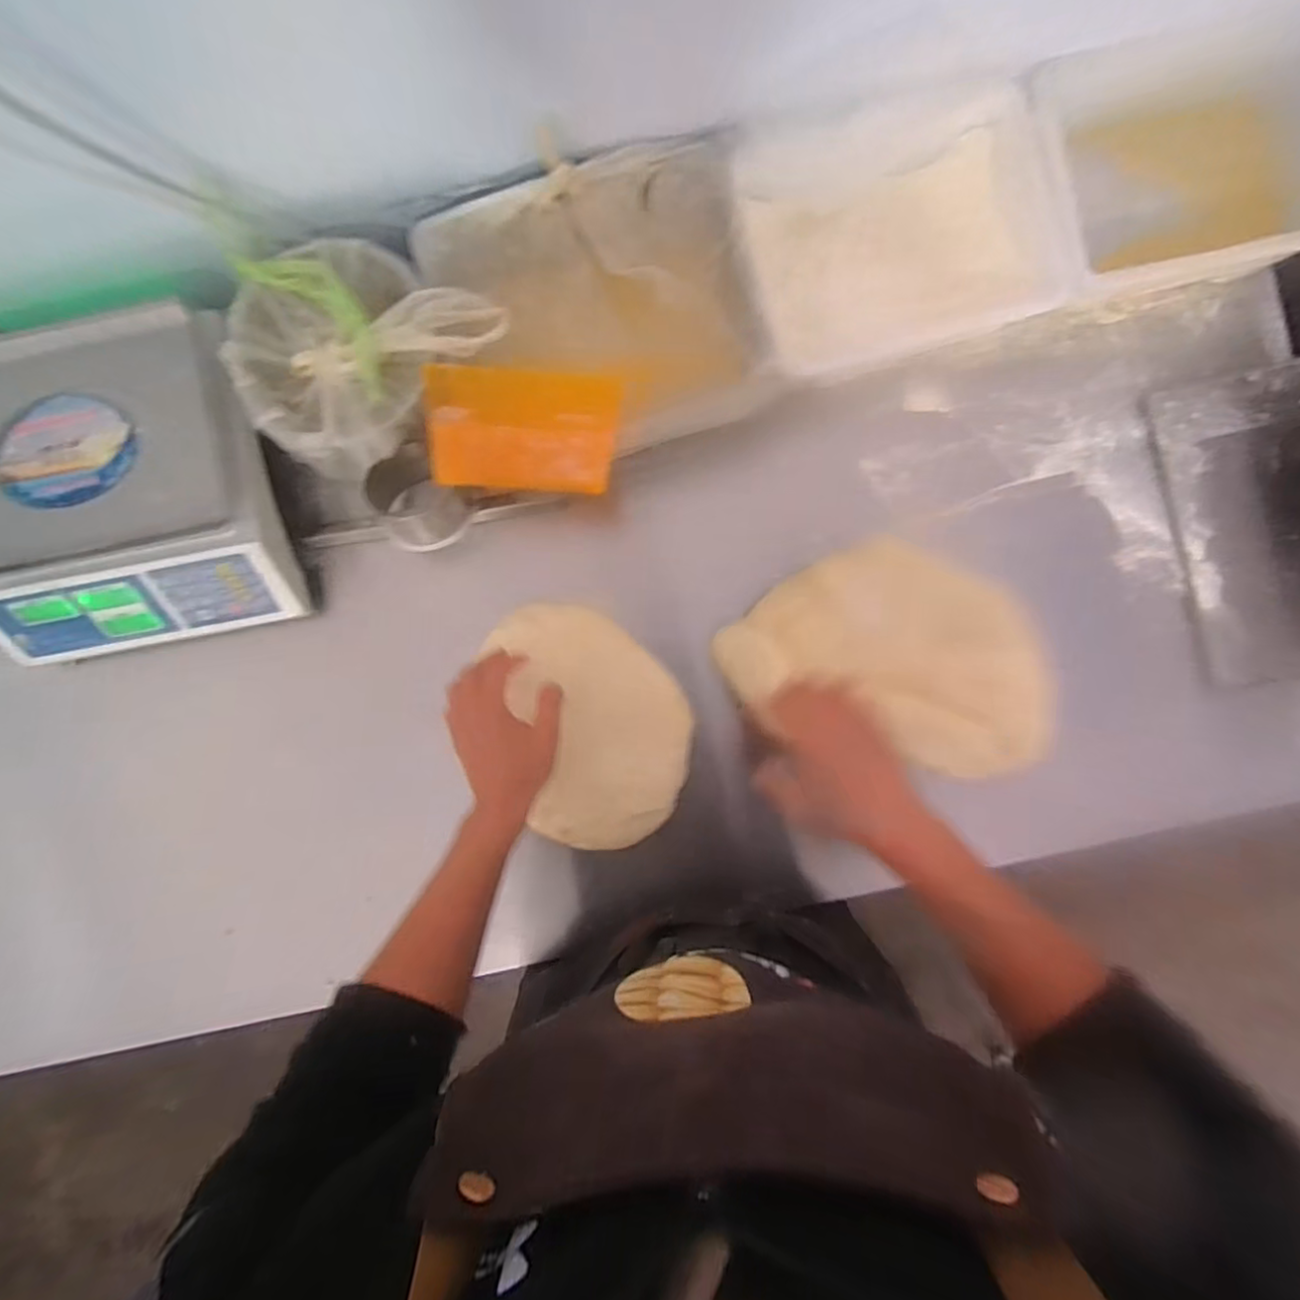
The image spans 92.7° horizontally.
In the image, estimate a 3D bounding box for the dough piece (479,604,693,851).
[{"bbox_3d":[-0.065,0.076,0.695,0.194,0.023,0.276,-26,90,1],"label":"dough piece"}]

